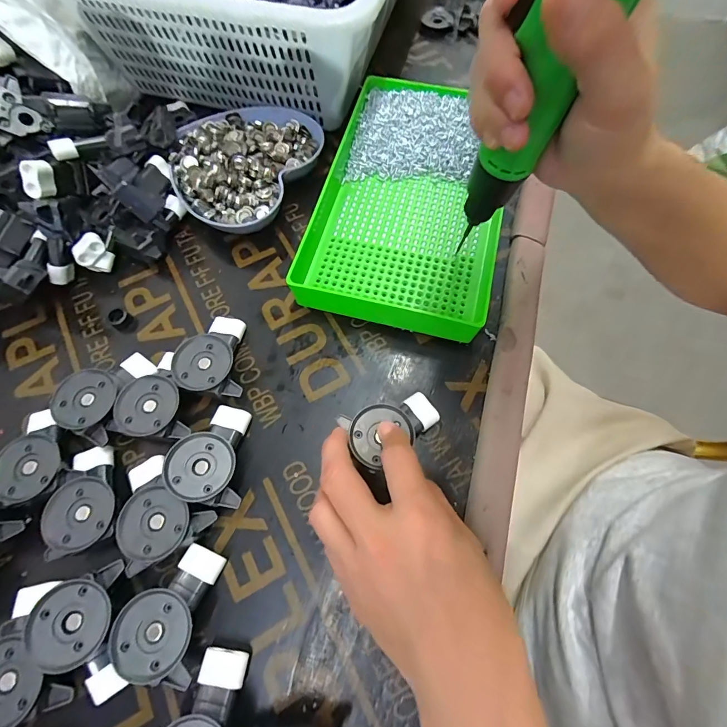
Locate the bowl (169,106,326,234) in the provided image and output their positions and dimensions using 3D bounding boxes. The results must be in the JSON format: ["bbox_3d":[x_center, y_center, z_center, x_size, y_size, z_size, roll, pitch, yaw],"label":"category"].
[{"bbox_3d":[-0.113,-0.186,0.348,0.123,0.035,0.146,25,71,11],"label":"bowl"}]

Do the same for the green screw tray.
[{"bbox_3d":[0.040,-0.141,0.326,0.160,0.039,0.246,12,69,6],"label":"green screw tray"}]

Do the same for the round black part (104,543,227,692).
[{"bbox_3d":[-0.112,0.146,0.222,0.045,0.031,0.064,18,70,8],"label":"round black part"}]

